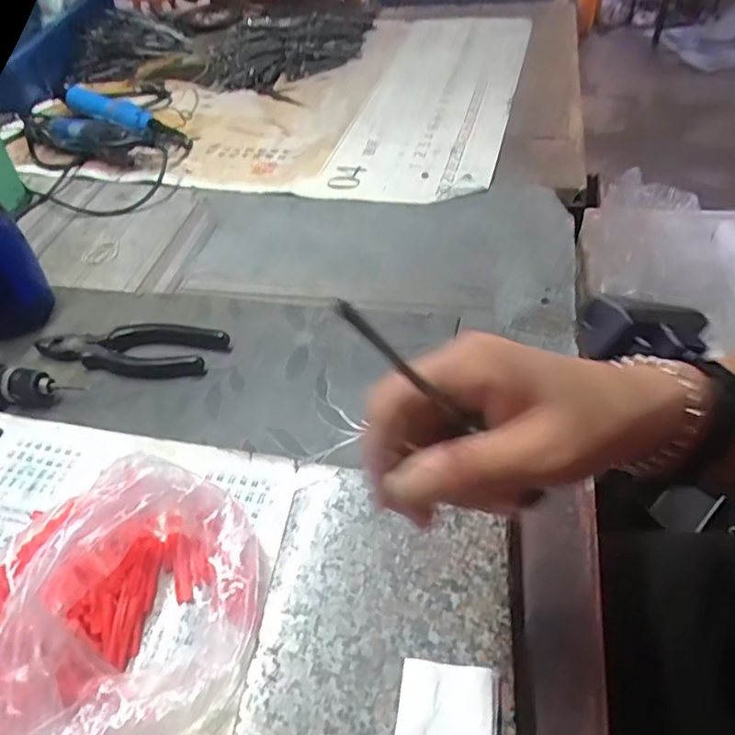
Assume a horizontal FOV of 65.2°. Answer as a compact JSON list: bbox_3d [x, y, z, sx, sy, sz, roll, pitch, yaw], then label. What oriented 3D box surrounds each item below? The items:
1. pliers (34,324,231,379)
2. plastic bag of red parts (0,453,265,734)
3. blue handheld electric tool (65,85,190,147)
[{"bbox_3d":[-0.203,-0.017,0.492,0.166,0.015,0.048,6,48,12],"label":"pliers"},{"bbox_3d":[-0.139,0.132,0.314,0.153,0.066,0.170,19,53,23],"label":"plastic bag of red parts"},{"bbox_3d":[-0.337,-0.346,0.786,0.236,0.040,0.035,29,57,29],"label":"blue handheld electric tool"}]

